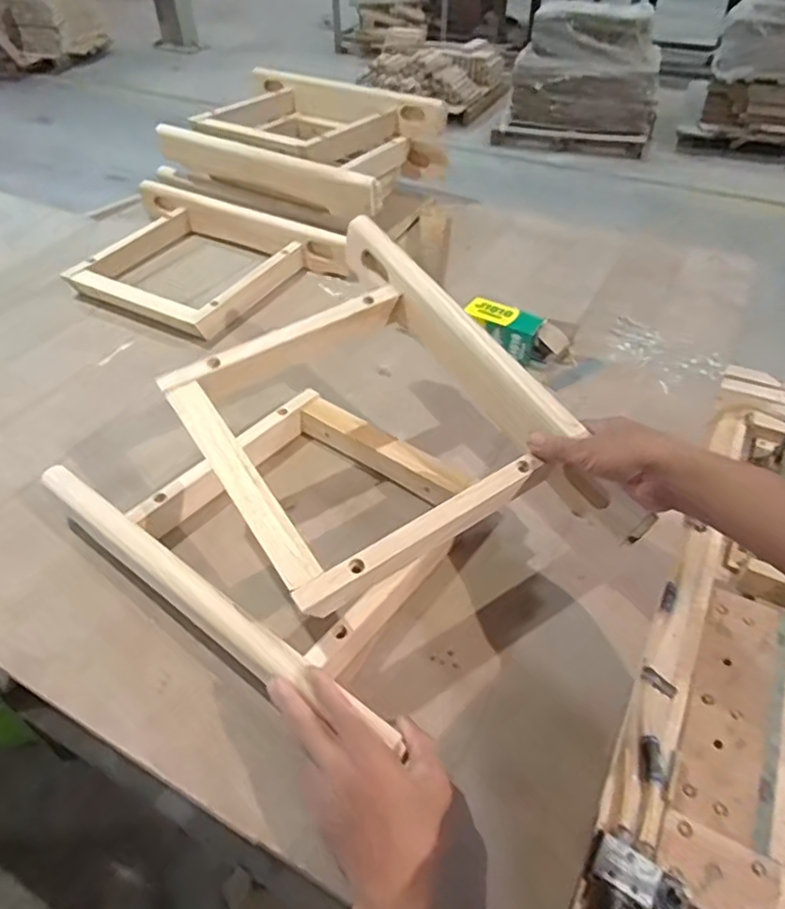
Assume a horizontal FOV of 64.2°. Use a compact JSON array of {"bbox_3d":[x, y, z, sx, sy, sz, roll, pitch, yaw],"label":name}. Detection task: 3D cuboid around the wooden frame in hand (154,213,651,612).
[{"bbox_3d":[-0.017,-0.030,0.629,0.314,0.062,0.455,-30,64,-20],"label":"wooden frame in hand"}]

